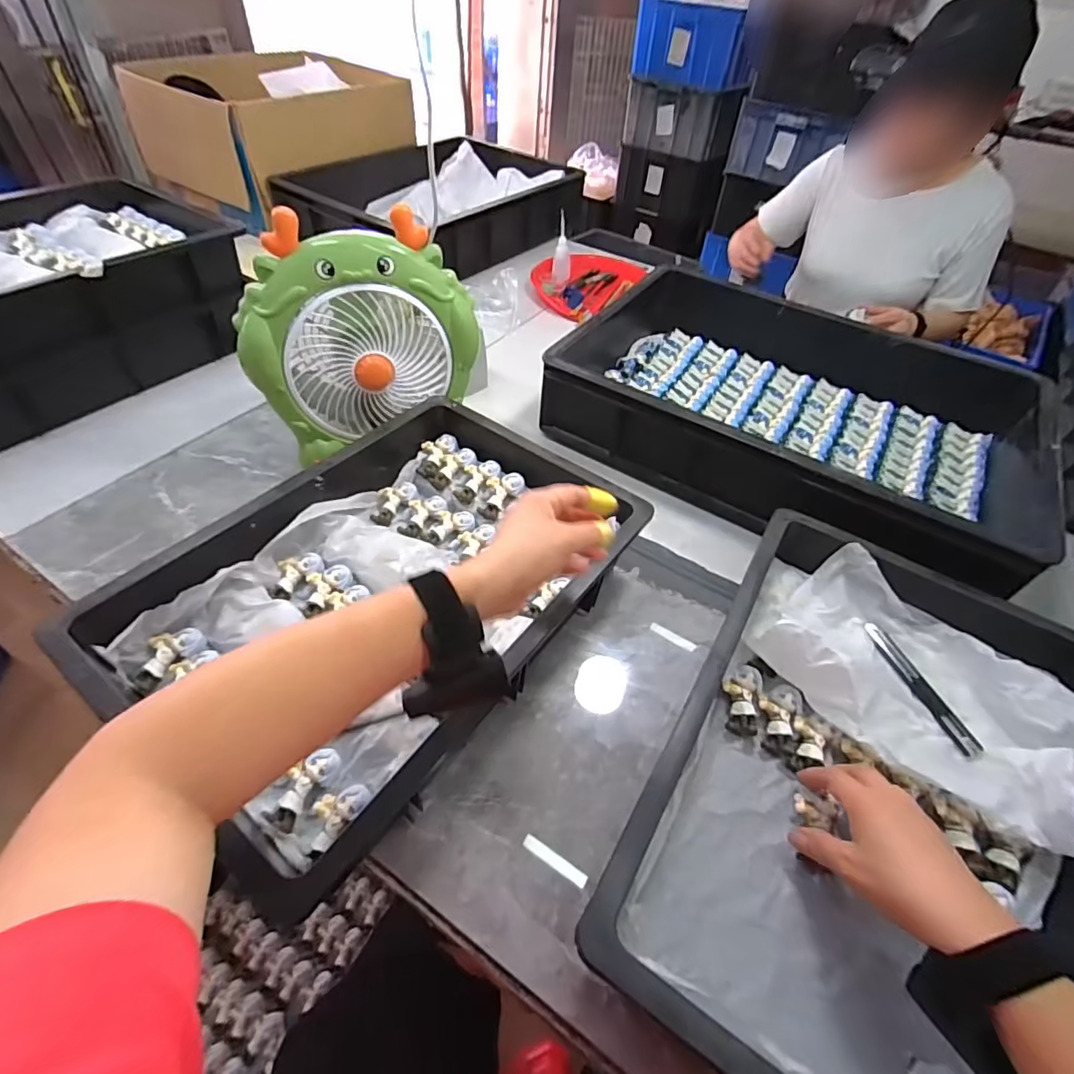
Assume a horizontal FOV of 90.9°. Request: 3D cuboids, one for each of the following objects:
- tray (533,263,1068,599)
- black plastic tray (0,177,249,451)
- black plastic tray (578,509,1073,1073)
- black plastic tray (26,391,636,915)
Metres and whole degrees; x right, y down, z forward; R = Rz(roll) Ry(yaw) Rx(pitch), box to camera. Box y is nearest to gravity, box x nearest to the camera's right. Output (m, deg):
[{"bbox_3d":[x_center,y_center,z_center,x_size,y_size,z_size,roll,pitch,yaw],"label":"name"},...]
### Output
[{"bbox_3d":[0.350,-0.175,0.746,0.581,0.130,0.399,31,53,21],"label":"tray"},{"bbox_3d":[-0.692,-0.335,0.755,0.374,0.172,0.448,33,53,22],"label":"black plastic tray"},{"bbox_3d":[0.253,0.192,0.412,0.290,0.112,0.436,28,51,19],"label":"black plastic tray"},{"bbox_3d":[-0.135,0.050,0.520,0.331,0.096,0.457,27,51,19],"label":"black plastic tray"}]

